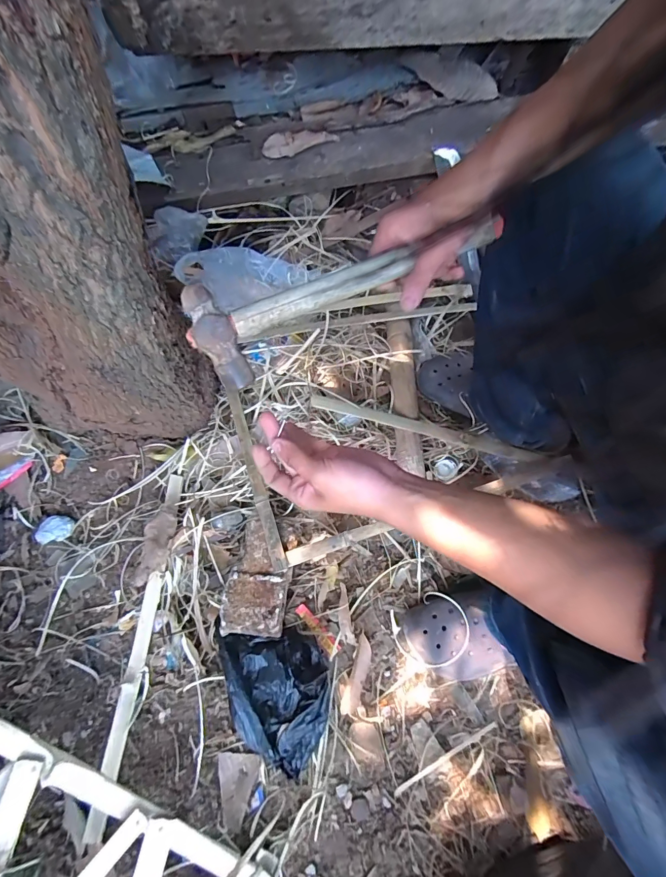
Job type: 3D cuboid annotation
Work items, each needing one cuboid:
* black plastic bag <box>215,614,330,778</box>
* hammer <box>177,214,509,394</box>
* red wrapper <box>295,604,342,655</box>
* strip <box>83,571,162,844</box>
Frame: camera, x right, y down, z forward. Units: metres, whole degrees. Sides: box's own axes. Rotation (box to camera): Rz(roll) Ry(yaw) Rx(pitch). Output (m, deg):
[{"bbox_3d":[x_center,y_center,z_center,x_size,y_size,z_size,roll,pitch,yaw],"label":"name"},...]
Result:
[{"bbox_3d":[-0.080,0.358,0.561,0.149,0.055,0.205,-13,73,-2],"label":"black plastic bag"},{"bbox_3d":[0.007,-0.138,0.369,0.280,0.032,0.089,-22,109,-2],"label":"hammer"},{"bbox_3d":[-0.024,0.296,0.615,0.021,0.009,0.087,-42,77,-10],"label":"red wrapper"},{"bbox_3d":[-0.302,0.378,0.581,0.027,0.010,0.342,7,74,4],"label":"strip"}]

